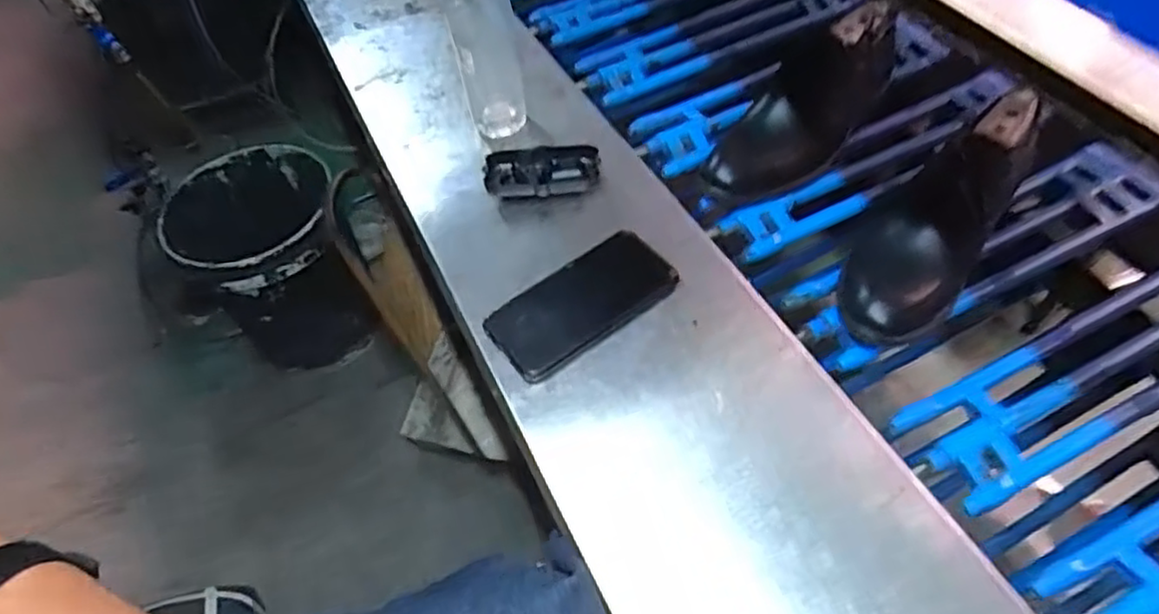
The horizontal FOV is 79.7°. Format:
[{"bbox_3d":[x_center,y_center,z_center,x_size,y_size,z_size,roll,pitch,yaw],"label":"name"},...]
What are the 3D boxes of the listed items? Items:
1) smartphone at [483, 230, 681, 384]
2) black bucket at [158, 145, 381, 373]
[{"bbox_3d":[0.003,-0.005,0.593,0.160,0.007,0.080,-32,60,-18],"label":"smartphone"},{"bbox_3d":[-0.591,-0.067,1.380,0.271,0.364,0.313,-29,55,-14],"label":"black bucket"}]

